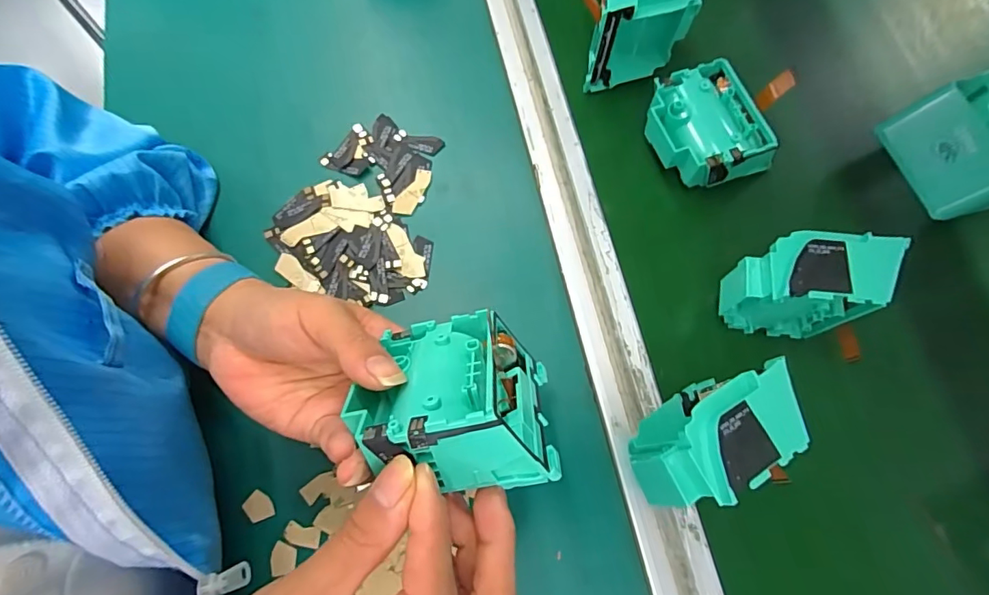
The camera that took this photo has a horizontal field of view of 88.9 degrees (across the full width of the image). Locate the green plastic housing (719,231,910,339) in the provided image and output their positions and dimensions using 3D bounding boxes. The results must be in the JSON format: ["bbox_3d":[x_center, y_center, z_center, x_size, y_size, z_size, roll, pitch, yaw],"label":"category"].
[{"bbox_3d":[0.175,-0.005,0.299,0.079,0.083,0.044,2,72,-1],"label":"green plastic housing"}]

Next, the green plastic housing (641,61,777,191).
[{"bbox_3d":[0.143,-0.115,0.349,0.070,0.041,0.079,-22,74,-8],"label":"green plastic housing"}]

